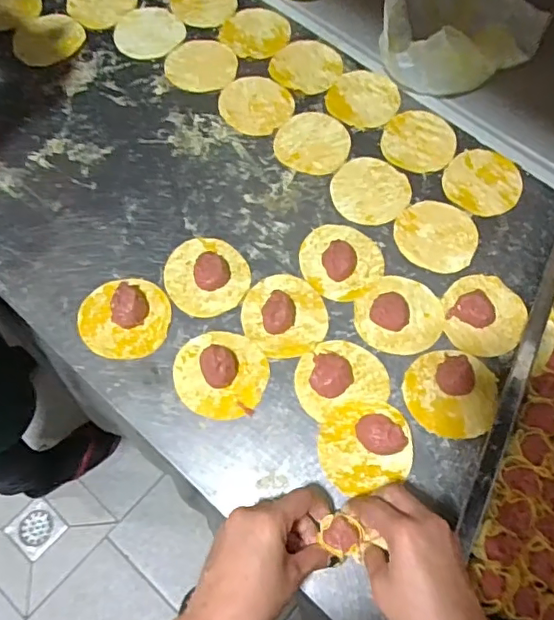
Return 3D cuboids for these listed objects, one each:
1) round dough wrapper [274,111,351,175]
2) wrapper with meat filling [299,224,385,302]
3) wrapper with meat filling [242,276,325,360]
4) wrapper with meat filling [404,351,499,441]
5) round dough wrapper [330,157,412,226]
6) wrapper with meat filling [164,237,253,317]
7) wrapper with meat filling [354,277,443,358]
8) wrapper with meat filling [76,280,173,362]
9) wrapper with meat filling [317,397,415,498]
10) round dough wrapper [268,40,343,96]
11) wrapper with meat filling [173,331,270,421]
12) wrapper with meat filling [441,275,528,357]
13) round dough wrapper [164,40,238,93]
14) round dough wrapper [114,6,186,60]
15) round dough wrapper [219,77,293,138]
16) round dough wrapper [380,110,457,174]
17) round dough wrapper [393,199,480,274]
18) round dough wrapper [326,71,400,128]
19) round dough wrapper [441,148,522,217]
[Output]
[{"bbox_3d":[0.040,-0.188,0.629,0.082,0.005,0.081,1,66,-3],"label":"round dough wrapper"},{"bbox_3d":[0.063,-0.056,0.558,0.076,0.022,0.080,1,66,-3],"label":"wrapper with meat filling"},{"bbox_3d":[0.008,0.001,0.532,0.078,0.018,0.085,1,66,-3],"label":"wrapper with meat filling"},{"bbox_3d":[0.160,0.073,0.505,0.083,0.019,0.078,1,66,-3],"label":"wrapper with meat filling"},{"bbox_3d":[0.100,-0.129,0.605,0.082,0.004,0.082,1,66,-3],"label":"round dough wrapper"},{"bbox_3d":[-0.070,-0.038,0.548,0.079,0.022,0.086,1,66,-3],"label":"wrapper with meat filling"},{"bbox_3d":[0.119,0.002,0.540,0.082,0.012,0.080,1,66,-3],"label":"wrapper with meat filling"},{"bbox_3d":[-0.144,0.006,0.525,0.083,0.019,0.077,1,66,-3],"label":"wrapper with meat filling"},{"bbox_3d":[0.077,0.114,0.484,0.079,0.021,0.075,1,66,-3],"label":"wrapper with meat filling"},{"bbox_3d":[0.036,-0.296,0.676,0.081,0.005,0.084,1,66,-3],"label":"round dough wrapper"},{"bbox_3d":[-0.052,0.055,0.506,0.085,0.021,0.078,1,66,-3],"label":"wrapper with meat filling"},{"bbox_3d":[0.201,0.002,0.541,0.076,0.013,0.082,3,66,-2],"label":"wrapper with meat filling"},{"bbox_3d":[-0.091,-0.294,0.670,0.083,0.004,0.084,1,66,-3],"label":"round dough wrapper"},{"bbox_3d":[-0.160,-0.343,0.692,0.082,0.004,0.087,1,66,-3],"label":"round dough wrapper"},{"bbox_3d":[-0.027,-0.239,0.649,0.081,0.005,0.081,1,66,-3],"label":"round dough wrapper"},{"bbox_3d":[0.161,-0.192,0.633,0.081,0.004,0.083,1,66,-3],"label":"round dough wrapper"},{"bbox_3d":[0.165,-0.078,0.581,0.082,0.004,0.078,1,66,-3],"label":"round dough wrapper"},{"bbox_3d":[0.101,-0.248,0.657,0.082,0.004,0.075,0,73,-1],"label":"round dough wrapper"},{"bbox_3d":[0.226,-0.141,0.612,0.090,0.004,0.080,-34,72,-16],"label":"round dough wrapper"}]

